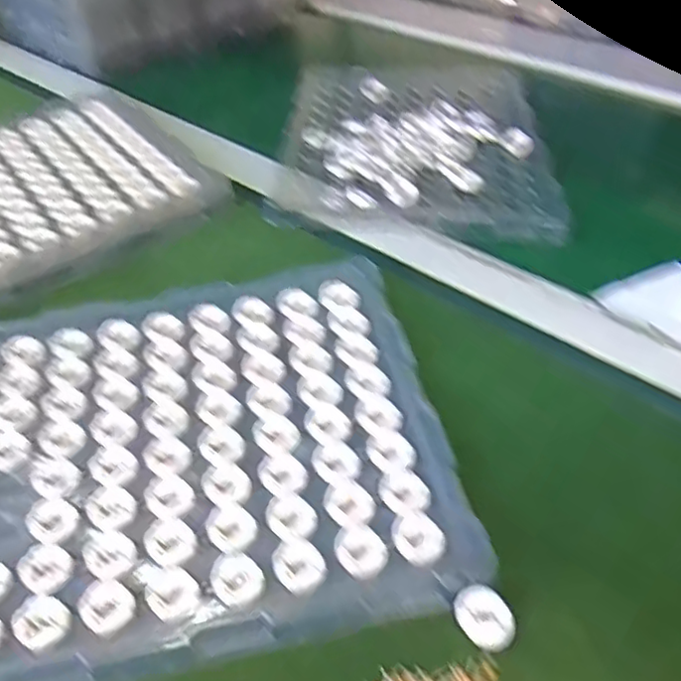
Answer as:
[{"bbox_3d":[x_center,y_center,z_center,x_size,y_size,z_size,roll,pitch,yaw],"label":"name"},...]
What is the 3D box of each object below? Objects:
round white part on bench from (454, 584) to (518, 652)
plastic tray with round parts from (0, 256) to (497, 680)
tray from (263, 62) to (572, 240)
[{"bbox_3d":[0.069,0.131,0.312,0.023,0.010,0.029,-30,51,-27],"label":"round white part on bench"},{"bbox_3d":[-0.119,0.061,0.388,0.342,0.016,0.252,-9,44,-8],"label":"plastic tray with round parts"},{"bbox_3d":[0.076,-0.227,0.681,0.256,0.016,0.376,1,44,2],"label":"tray"}]

